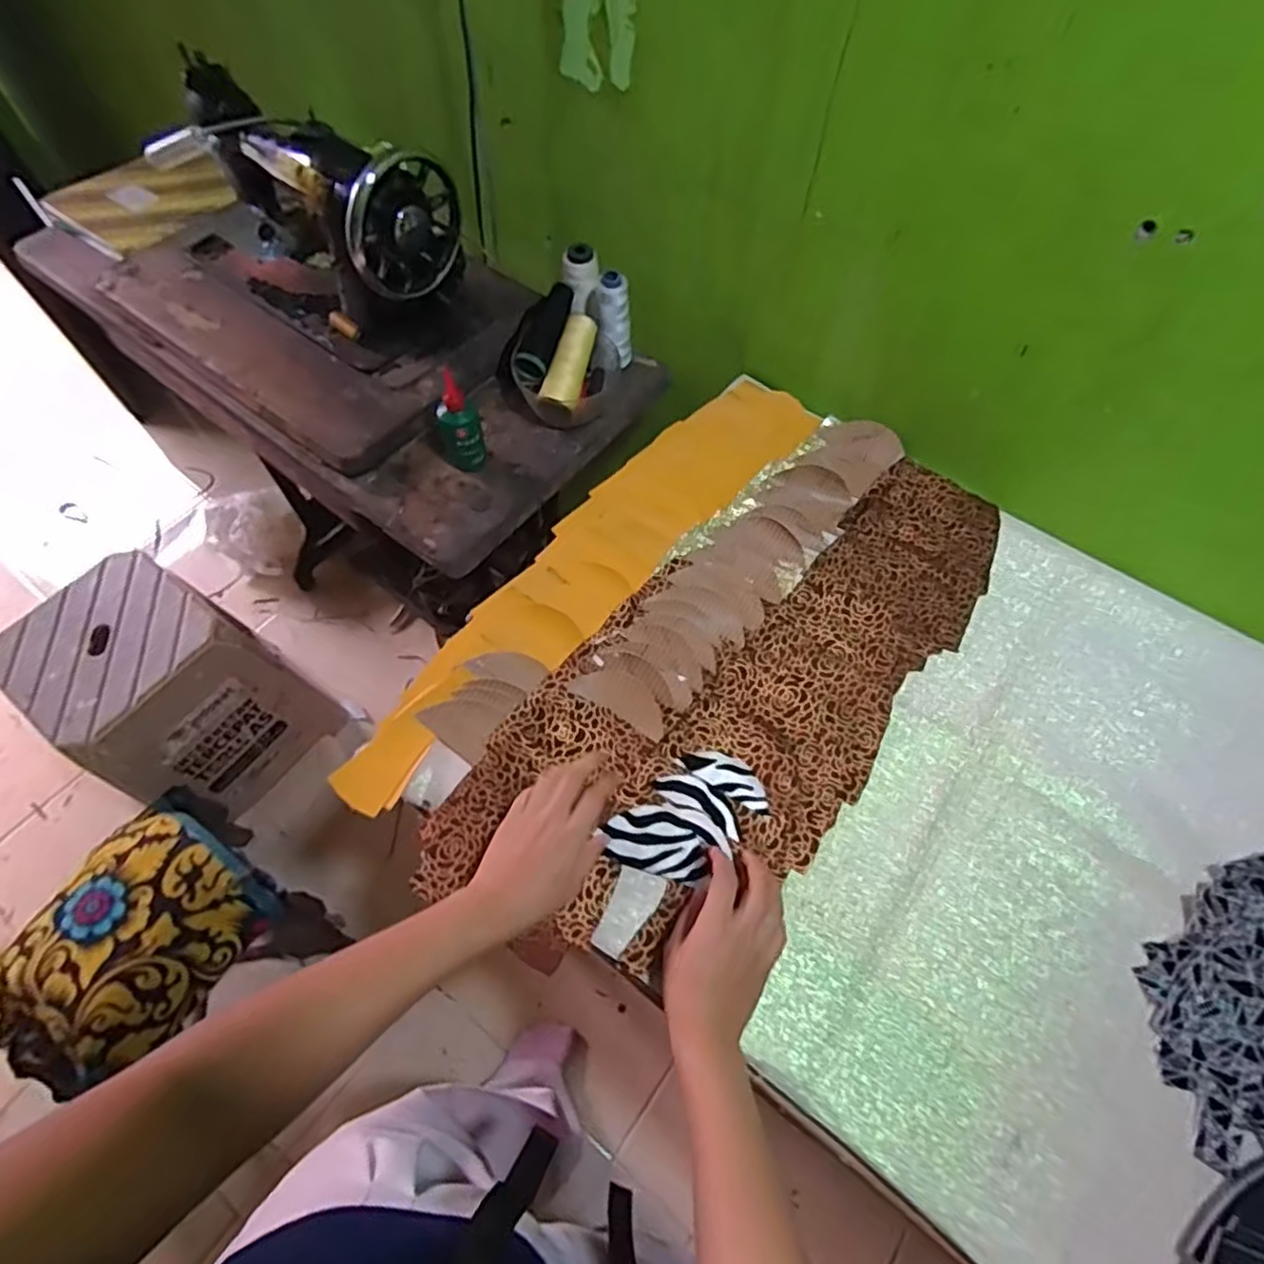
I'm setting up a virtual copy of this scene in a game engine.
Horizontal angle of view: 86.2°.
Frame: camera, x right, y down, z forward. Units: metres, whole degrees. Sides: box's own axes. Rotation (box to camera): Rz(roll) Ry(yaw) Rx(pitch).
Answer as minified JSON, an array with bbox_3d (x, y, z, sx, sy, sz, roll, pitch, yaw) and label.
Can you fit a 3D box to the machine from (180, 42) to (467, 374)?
[{"bbox_3d":[-0.368,-0.486,0.777,0.352,0.205,0.161,37,67,17],"label":"machine"}]

